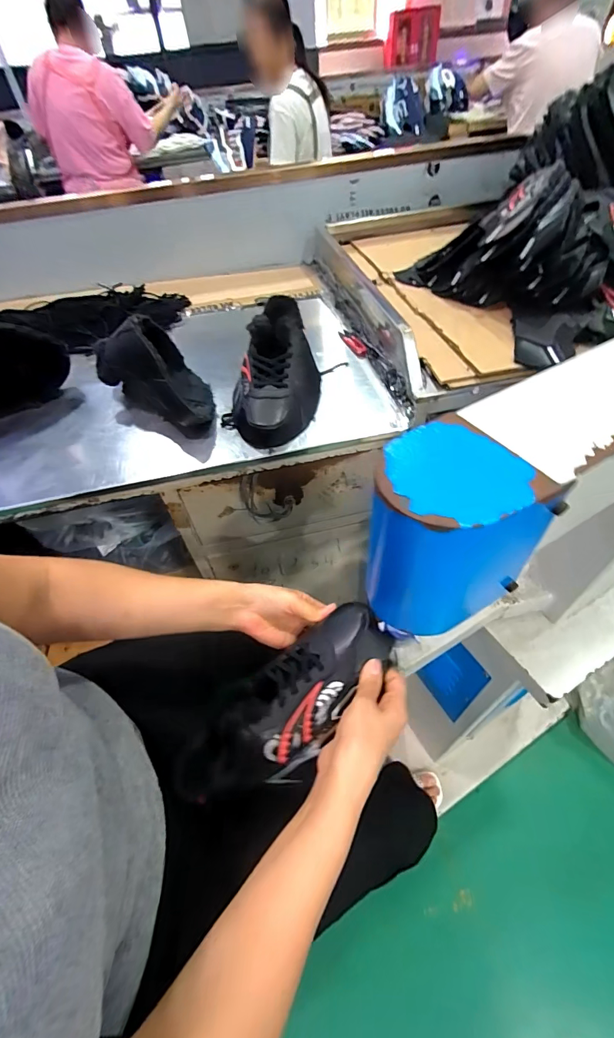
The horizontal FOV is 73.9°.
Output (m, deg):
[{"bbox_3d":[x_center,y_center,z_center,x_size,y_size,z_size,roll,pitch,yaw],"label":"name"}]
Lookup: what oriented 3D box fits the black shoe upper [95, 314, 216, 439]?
[{"bbox_3d":[-0.231,-0.219,0.617,0.139,0.122,0.206,-23,52,-14],"label":"black shoe upper"}]

